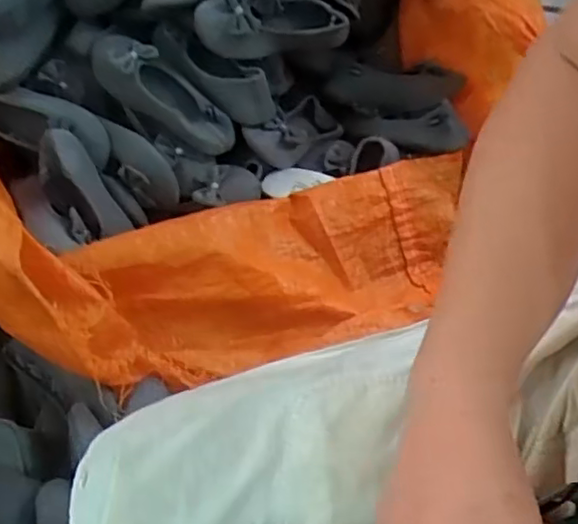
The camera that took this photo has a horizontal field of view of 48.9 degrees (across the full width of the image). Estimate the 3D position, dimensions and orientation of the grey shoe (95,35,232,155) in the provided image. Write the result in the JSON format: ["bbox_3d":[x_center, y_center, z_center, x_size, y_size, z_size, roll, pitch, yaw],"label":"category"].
[{"bbox_3d":[-0.184,-0.248,0.944,0.242,0.052,0.083,37,64,-3],"label":"grey shoe"}]

